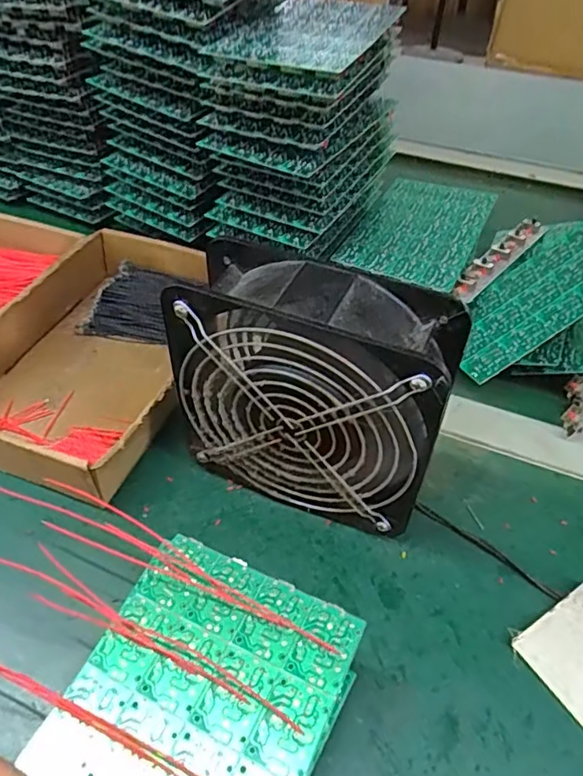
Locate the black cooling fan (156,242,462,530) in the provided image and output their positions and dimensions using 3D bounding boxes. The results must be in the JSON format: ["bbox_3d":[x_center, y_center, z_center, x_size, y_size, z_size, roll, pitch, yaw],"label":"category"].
[{"bbox_3d":[0.011,0.006,0.337,0.146,0.151,0.059,18,48,15],"label":"black cooling fan"}]

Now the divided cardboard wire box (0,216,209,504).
[{"bbox_3d":[-0.217,-0.051,0.453,0.296,0.043,0.246,12,47,9],"label":"divided cardboard wire box"}]

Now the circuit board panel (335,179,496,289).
[{"bbox_3d":[0.117,-0.145,0.525,0.106,0.007,0.179,19,48,15],"label":"circuit board panel"}]

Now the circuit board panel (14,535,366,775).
[{"bbox_3d":[-0.049,0.149,0.225,0.105,0.004,0.174,21,49,17],"label":"circuit board panel"}]

